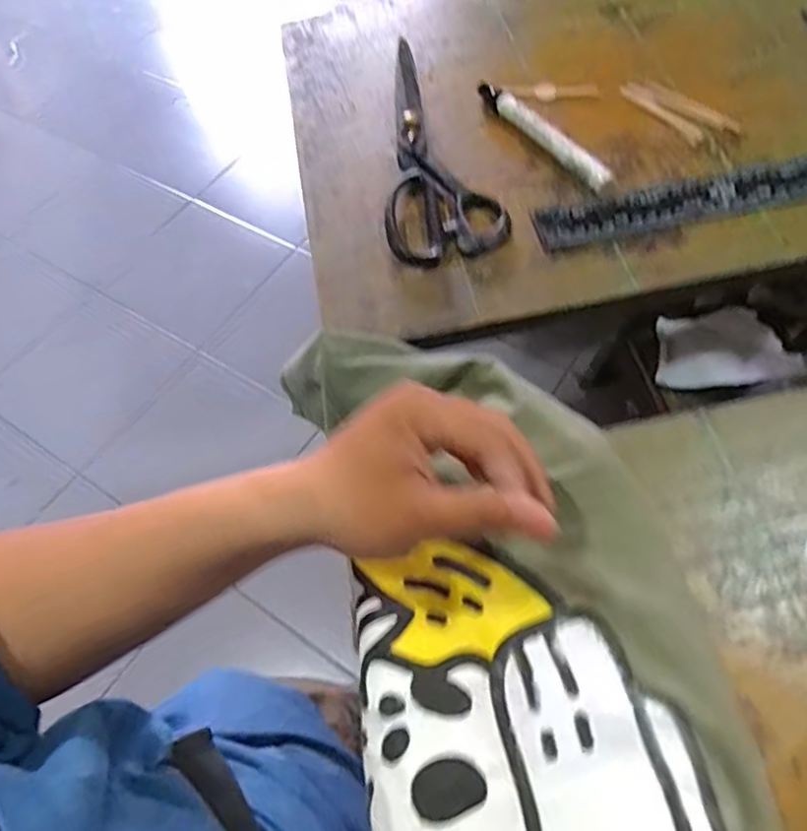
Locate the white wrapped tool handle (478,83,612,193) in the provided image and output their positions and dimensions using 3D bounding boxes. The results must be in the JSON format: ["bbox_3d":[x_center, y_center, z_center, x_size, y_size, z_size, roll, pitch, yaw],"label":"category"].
[{"bbox_3d":[0.104,-0.214,0.478,0.022,0.015,0.139,-31,61,-14],"label":"white wrapped tool handle"}]

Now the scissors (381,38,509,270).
[{"bbox_3d":[0.011,-0.200,0.475,0.079,0.018,0.219,-13,58,-3],"label":"scissors"}]

